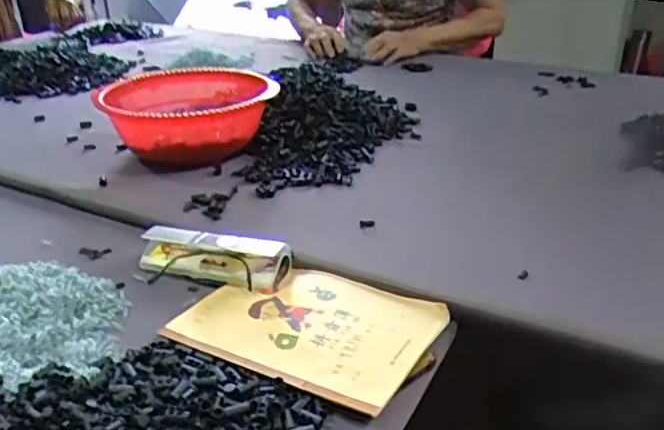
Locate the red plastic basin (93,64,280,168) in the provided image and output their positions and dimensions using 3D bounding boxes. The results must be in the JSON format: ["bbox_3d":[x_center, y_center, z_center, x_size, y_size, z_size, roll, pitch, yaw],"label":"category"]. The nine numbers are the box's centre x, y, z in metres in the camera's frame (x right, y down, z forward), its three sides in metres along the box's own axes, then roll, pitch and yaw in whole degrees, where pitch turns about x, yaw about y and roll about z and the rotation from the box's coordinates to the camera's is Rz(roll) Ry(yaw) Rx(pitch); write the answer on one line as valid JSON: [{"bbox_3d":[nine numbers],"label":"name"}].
[{"bbox_3d":[-0.197,-0.132,0.869,0.220,0.093,0.205,-2,28,1],"label":"red plastic basin"}]

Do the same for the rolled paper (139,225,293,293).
[{"bbox_3d":[-0.122,0.036,0.620,0.157,0.032,0.044,8,30,19],"label":"rolled paper"}]

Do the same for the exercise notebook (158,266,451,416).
[{"bbox_3d":[-0.022,0.089,0.536,0.204,0.007,0.142,13,32,27],"label":"exercise notebook"}]

